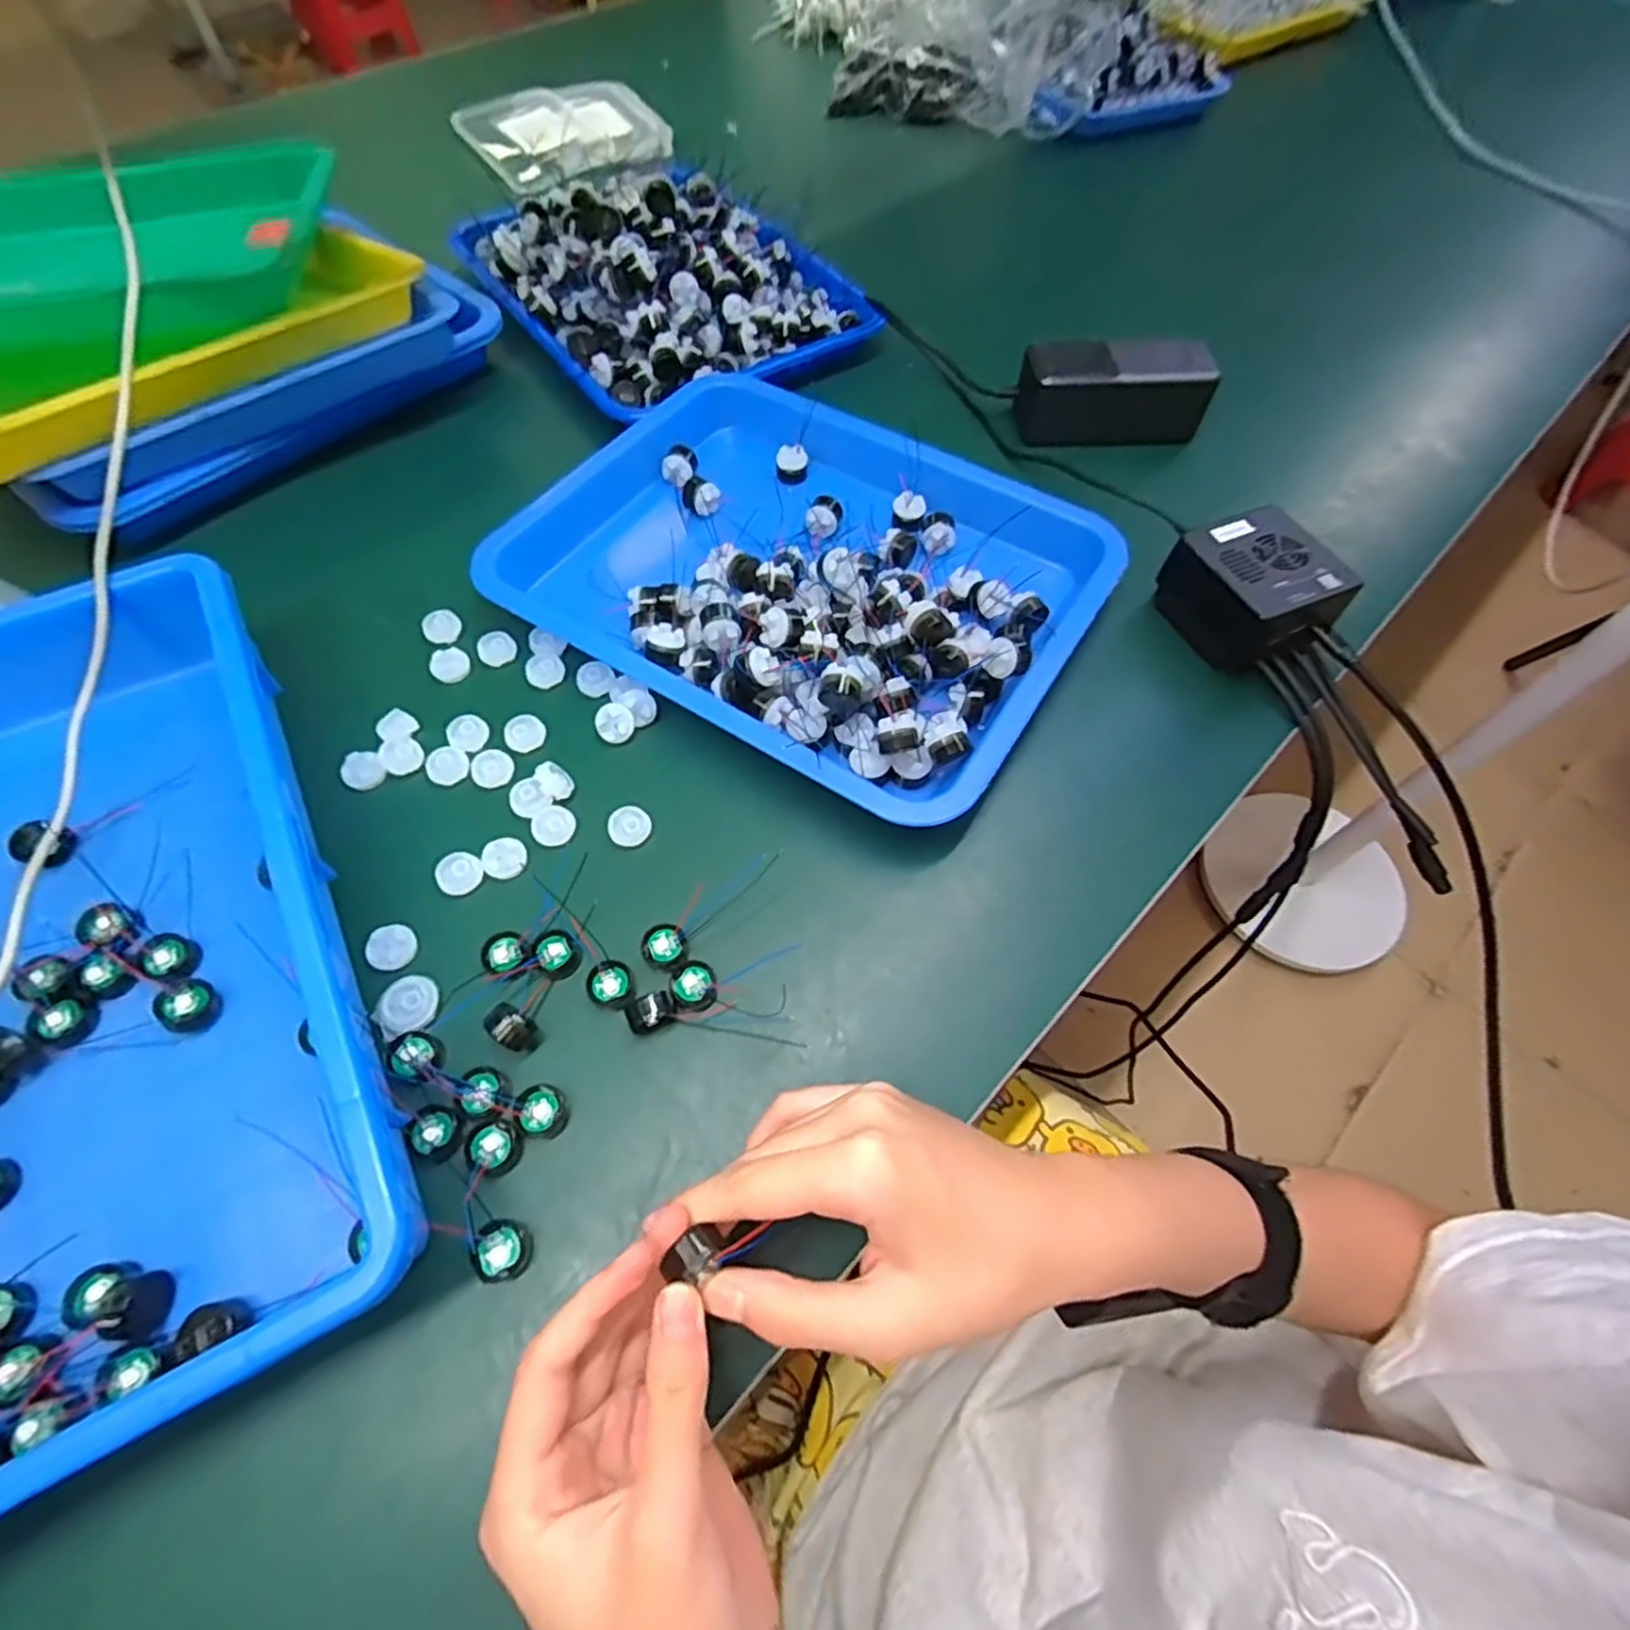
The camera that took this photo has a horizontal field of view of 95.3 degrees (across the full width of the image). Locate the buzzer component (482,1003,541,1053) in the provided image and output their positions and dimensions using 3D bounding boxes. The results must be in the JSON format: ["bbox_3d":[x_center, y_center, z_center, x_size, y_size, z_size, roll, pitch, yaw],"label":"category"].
[{"bbox_3d":[-0.133,0.095,0.328,0.020,0.015,0.015,32,65,15],"label":"buzzer component"}]

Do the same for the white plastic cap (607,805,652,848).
[{"bbox_3d":[-0.095,0.006,0.381,0.021,0.006,0.020,1,61,-1],"label":"white plastic cap"}]

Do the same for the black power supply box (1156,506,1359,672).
[{"bbox_3d":[0.259,-0.133,0.445,0.067,0.059,0.080,-26,65,-15],"label":"black power supply box"}]

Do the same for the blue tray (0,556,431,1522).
[{"bbox_3d":[-0.326,0.070,0.304,0.243,0.062,0.368,-26,65,-15],"label":"blue tray"}]

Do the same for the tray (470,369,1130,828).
[{"bbox_3d":[-0.011,-0.155,0.453,0.338,0.039,0.259,31,64,15],"label":"tray"}]

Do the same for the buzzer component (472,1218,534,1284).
[{"bbox_3d":[-0.121,0.169,0.288,0.019,0.011,0.021,-6,61,-5],"label":"buzzer component"}]

